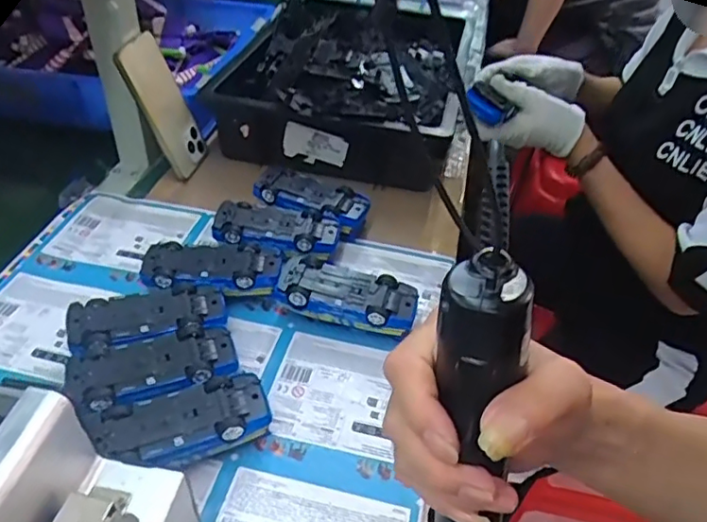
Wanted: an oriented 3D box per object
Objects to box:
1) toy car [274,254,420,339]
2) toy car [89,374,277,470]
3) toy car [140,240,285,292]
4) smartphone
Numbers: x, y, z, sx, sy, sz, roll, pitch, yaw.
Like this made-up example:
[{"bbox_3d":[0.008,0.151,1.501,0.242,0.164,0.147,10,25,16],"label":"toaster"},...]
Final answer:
[{"bbox_3d":[-0.008,0.037,0.545,0.131,0.044,0.058,13,42,10],"label":"toy car"},{"bbox_3d":[-0.126,0.128,0.436,0.123,0.041,0.056,-14,44,-18],"label":"toy car"},{"bbox_3d":[-0.136,0.014,0.565,0.132,0.044,0.062,-2,42,-6],"label":"toy car"},{"bbox_3d":[-0.225,-0.186,0.695,0.013,0.161,0.077,-3,38,23],"label":"smartphone"}]

